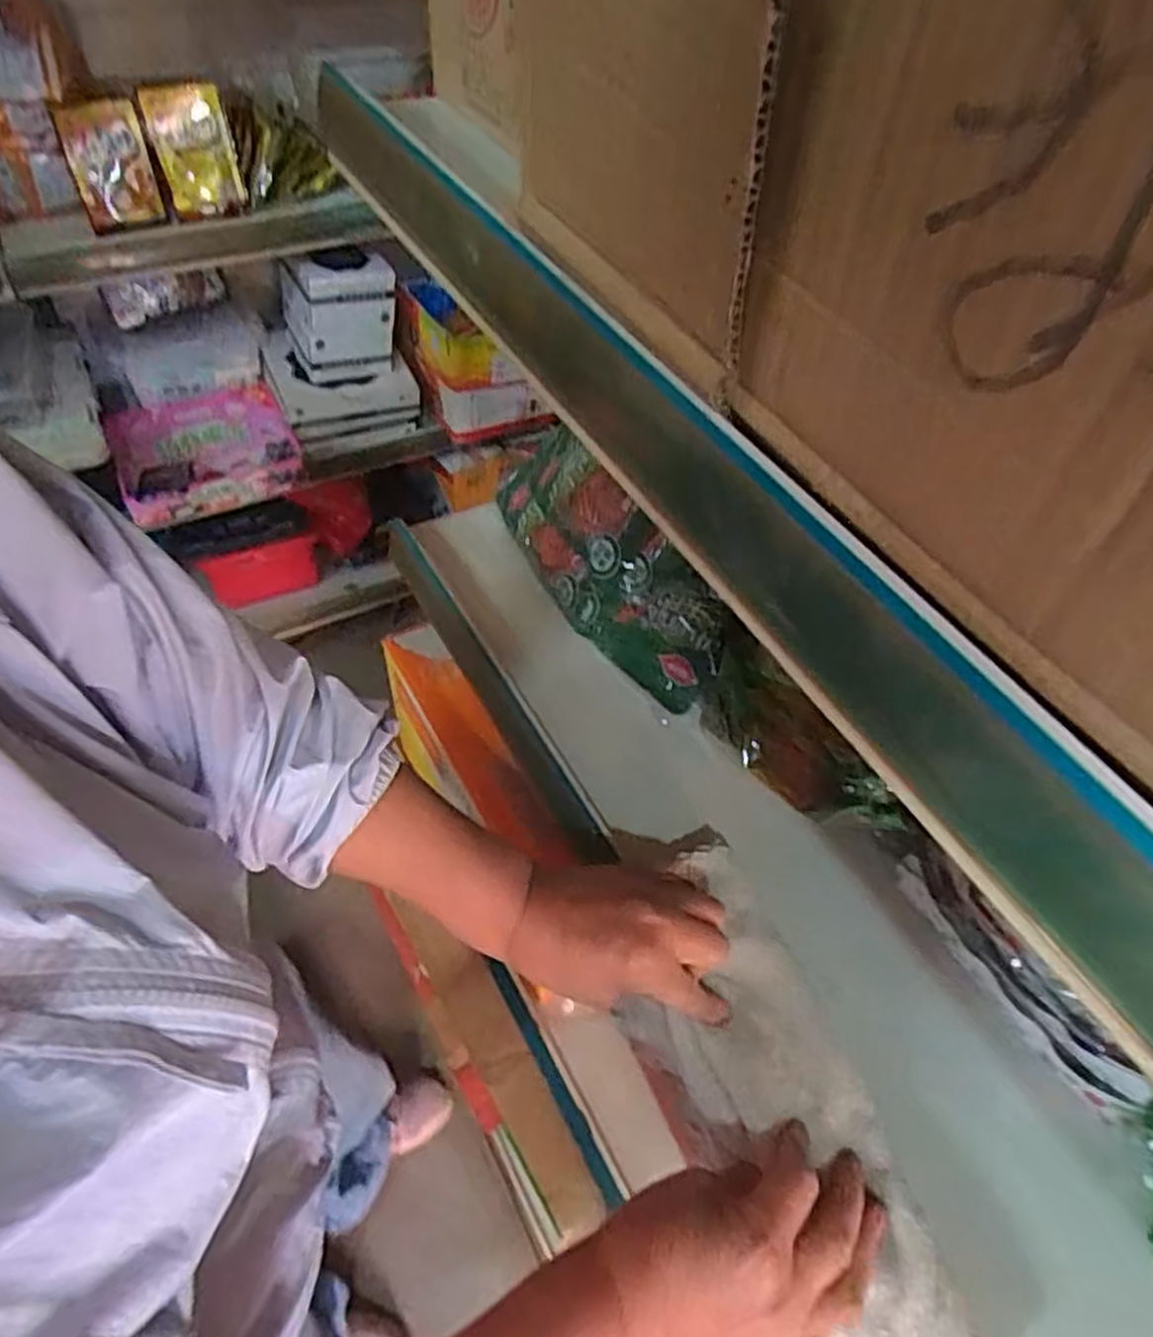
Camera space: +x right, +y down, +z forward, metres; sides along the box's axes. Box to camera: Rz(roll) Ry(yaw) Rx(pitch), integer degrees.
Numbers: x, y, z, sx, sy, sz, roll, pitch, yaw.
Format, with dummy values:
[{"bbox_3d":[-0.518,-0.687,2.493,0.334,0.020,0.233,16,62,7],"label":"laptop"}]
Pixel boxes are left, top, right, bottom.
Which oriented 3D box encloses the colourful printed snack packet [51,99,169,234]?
[{"bbox_3d":[-0.654,-0.704,1.113,0.105,0.148,0.034,-22,56,-21],"label":"colourful printed snack packet"}]

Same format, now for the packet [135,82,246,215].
[{"bbox_3d":[-0.544,-0.741,1.128,0.104,0.150,0.033,-19,55,-18],"label":"packet"}]

